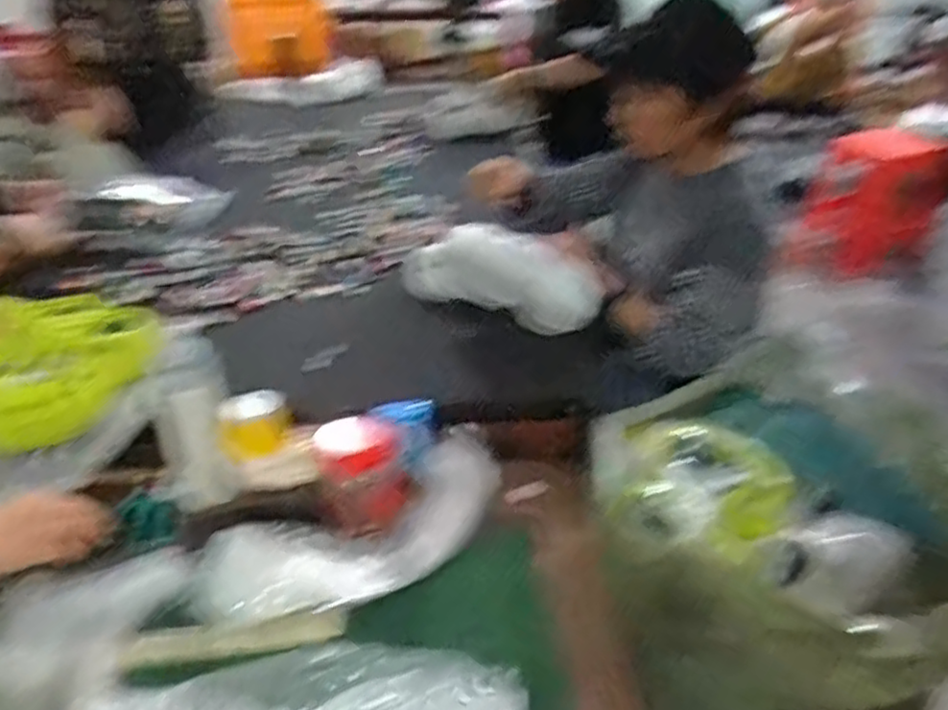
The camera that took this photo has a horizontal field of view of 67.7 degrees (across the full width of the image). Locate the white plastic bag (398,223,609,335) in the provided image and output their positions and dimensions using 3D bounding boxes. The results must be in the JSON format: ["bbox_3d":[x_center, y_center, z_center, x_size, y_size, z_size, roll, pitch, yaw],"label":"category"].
[{"bbox_3d":[0.042,-0.127,1.175,0.325,0.138,0.127,12,34,20],"label":"white plastic bag"}]

